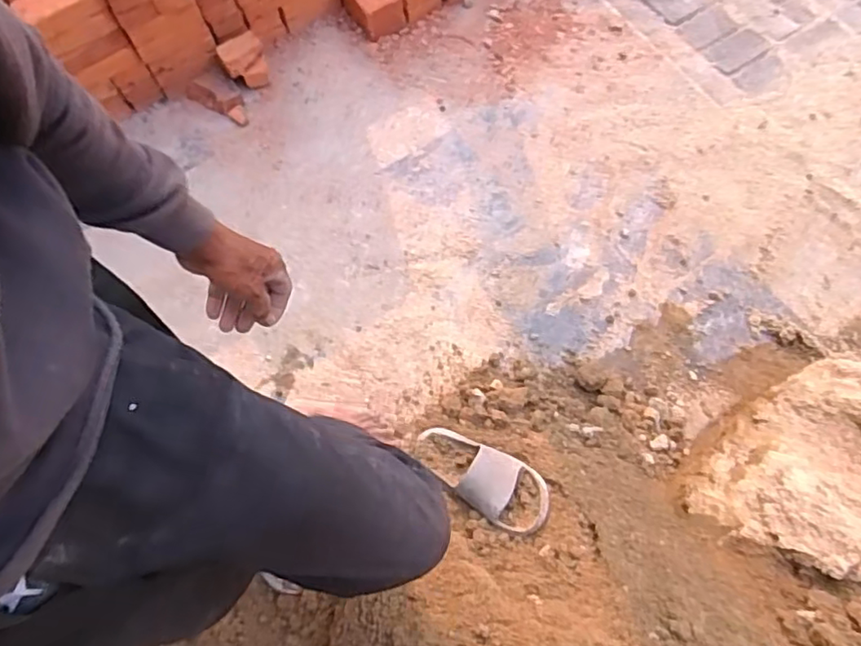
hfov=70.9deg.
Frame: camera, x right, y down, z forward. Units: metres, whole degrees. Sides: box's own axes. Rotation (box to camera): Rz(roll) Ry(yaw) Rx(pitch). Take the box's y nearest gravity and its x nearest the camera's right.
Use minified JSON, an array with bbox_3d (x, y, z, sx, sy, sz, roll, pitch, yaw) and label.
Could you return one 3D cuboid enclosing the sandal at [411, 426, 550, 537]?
[{"bbox_3d":[0.077,0.258,1.054,0.275,0.075,0.109,22,66,45],"label":"sandal"}]

